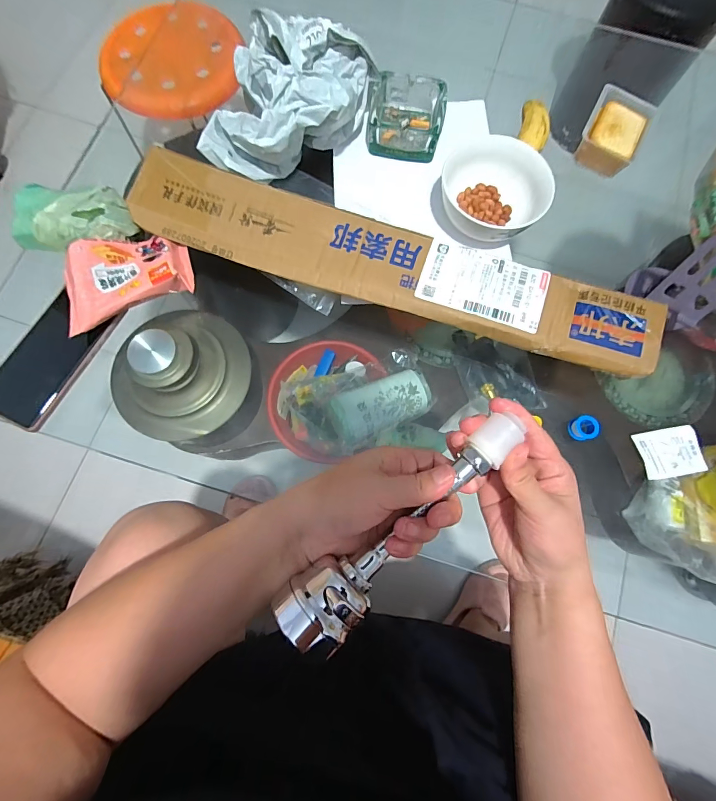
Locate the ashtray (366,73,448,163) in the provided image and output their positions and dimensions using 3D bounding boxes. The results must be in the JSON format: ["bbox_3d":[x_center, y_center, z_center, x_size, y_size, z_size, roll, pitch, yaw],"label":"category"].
[{"bbox_3d":[0.061,-0.370,0.479,0.095,0.043,0.109,8,76,0],"label":"ashtray"}]

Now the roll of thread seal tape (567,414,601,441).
[{"bbox_3d":[0.239,0.029,0.395,0.023,0.020,0.025,0,76,-2],"label":"roll of thread seal tape"}]

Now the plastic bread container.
[{"bbox_3d":[0.323,-0.337,0.471,0.074,0.035,0.096,27,77,5],"label":"plastic bread container"}]

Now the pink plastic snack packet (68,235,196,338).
[{"bbox_3d":[-0.247,-0.134,0.393,0.132,0.032,0.082,-25,78,-8],"label":"pink plastic snack packet"}]

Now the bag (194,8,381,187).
[{"bbox_3d":[-0.079,-0.330,0.418,0.150,0.098,0.174,17,76,3],"label":"bag"}]

